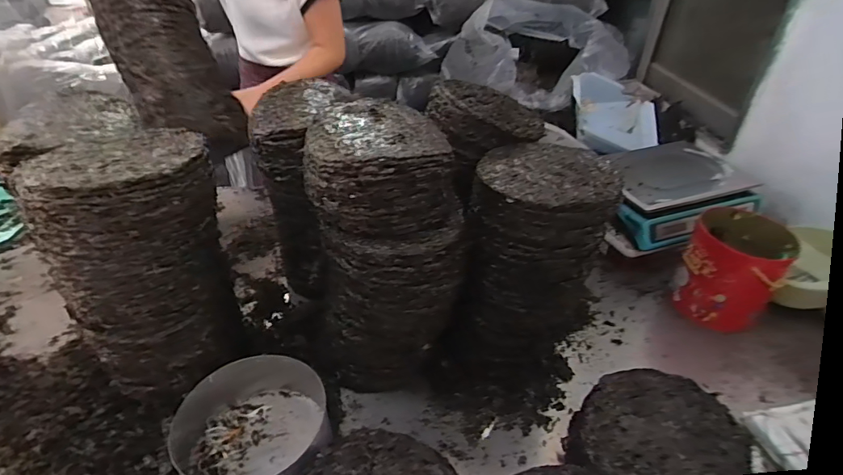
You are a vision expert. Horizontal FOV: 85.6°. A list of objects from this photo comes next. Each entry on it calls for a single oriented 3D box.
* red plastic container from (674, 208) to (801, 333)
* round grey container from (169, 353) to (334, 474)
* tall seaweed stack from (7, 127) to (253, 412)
[{"bbox_3d":[0.597,0.060,0.884,0.159,0.176,0.167,27,43,31],"label":"red plastic container"},{"bbox_3d":[-0.234,0.282,0.656,0.200,0.087,0.209,1,36,-1],"label":"round grey container"},{"bbox_3d":[-0.384,0.054,0.664,0.212,0.371,0.180,-15,39,-21],"label":"tall seaweed stack"}]

